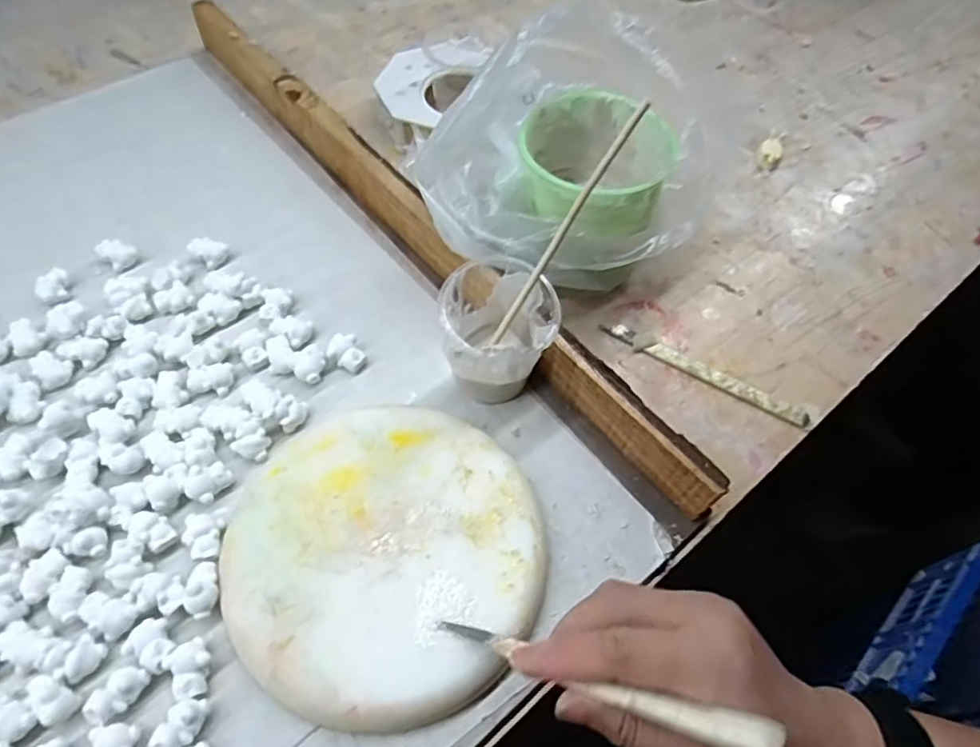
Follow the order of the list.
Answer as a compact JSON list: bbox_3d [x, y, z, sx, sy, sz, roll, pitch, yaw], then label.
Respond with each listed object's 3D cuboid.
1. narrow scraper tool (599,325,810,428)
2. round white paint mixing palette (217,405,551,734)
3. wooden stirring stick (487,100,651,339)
[{"bbox_3d":[0.143,-0.002,0.410,0.142,0.006,0.014,26,61,13],"label":"narrow scraper tool"},{"bbox_3d":[-0.055,0.093,0.324,0.160,0.021,0.156,1,58,-2],"label":"round white paint mixing palette"},{"bbox_3d":[0.038,-0.075,0.327,0.007,0.149,0.005,47,32,23],"label":"wooden stirring stick"}]

